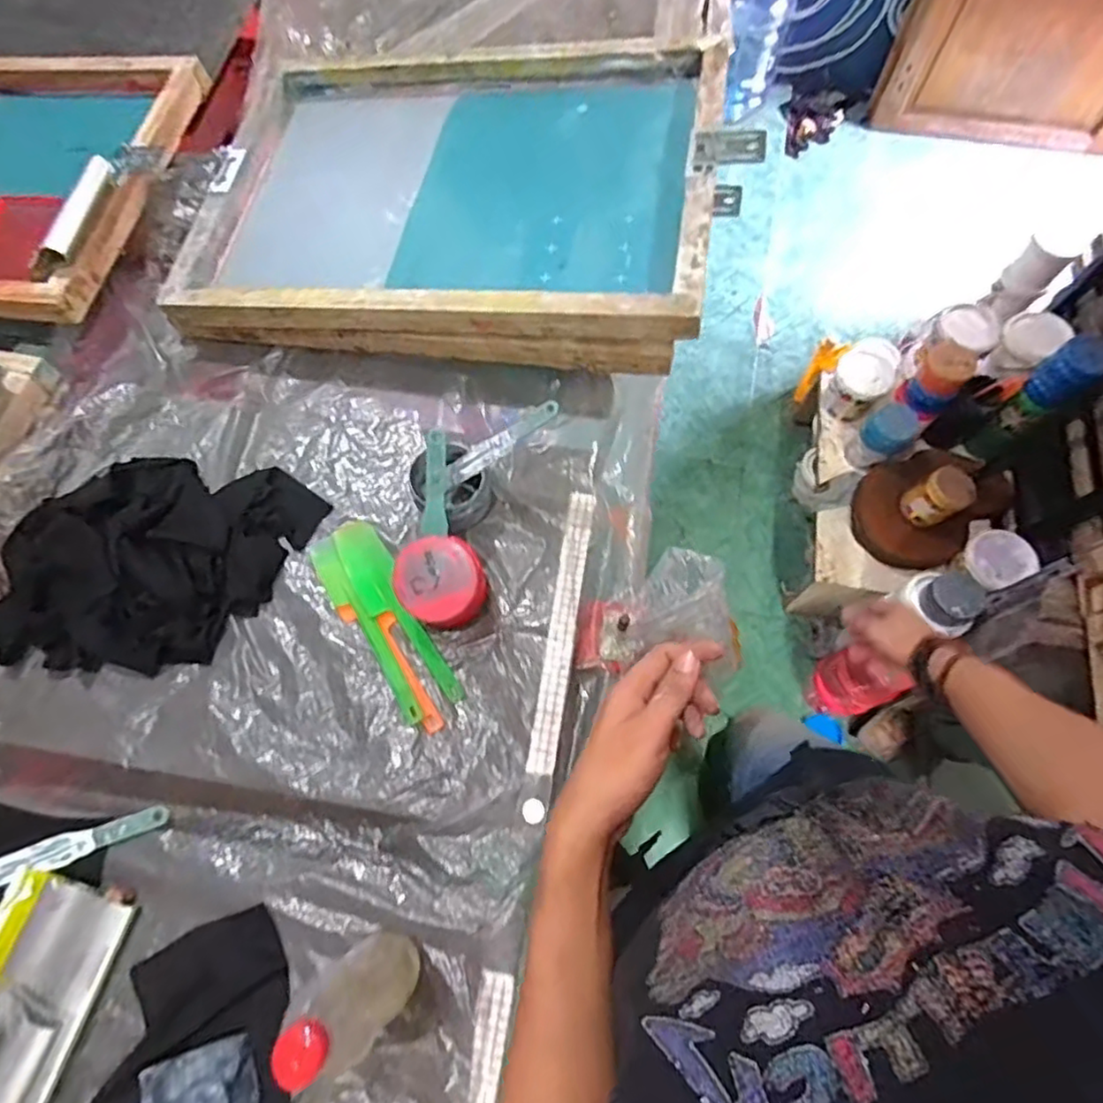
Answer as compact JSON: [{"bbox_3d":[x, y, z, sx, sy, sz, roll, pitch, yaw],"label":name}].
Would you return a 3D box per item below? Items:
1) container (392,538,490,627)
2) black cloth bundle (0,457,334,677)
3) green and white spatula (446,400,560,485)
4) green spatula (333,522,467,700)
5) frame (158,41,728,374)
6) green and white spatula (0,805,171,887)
[{"bbox_3d":[-0.117,0.037,0.694,0.089,0.070,0.092,-1,70,2],"label":"container"},{"bbox_3d":[-0.450,0.004,0.718,0.324,0.072,0.272,10,71,6],"label":"black cloth bundle"},{"bbox_3d":[-0.055,-0.120,0.701,0.156,0.014,0.029,-28,64,29],"label":"green and white spatula"},{"bbox_3d":[-0.179,0.066,0.718,0.053,0.010,0.245,-30,71,-8],"label":"green spatula"},{"bbox_3d":[-0.119,-0.470,0.840,0.635,0.089,0.460,6,68,11],"label":"frame"},{"bbox_3d":[-0.497,0.303,0.642,0.211,0.010,0.031,-18,70,-4],"label":"green and white spatula"}]

